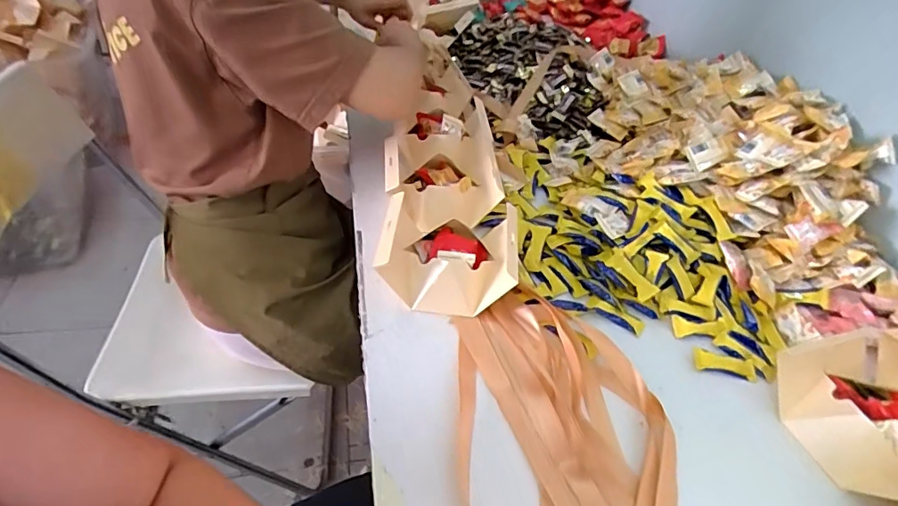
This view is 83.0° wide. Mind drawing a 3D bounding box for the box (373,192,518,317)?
[{"bbox_3d":[-0.002,-0.005,0.596,0.153,0.065,0.141,6,43,-4],"label":"box"}]

